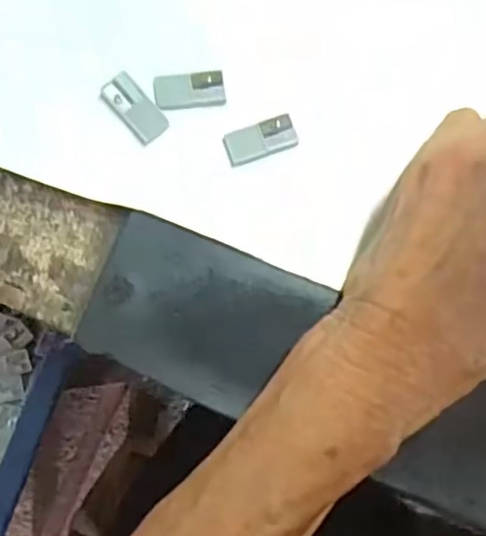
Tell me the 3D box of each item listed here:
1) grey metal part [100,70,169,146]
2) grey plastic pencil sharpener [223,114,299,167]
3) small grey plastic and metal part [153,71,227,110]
[{"bbox_3d":[-0.042,-0.062,0.257,0.014,0.004,0.029,-41,84,-7],"label":"grey metal part"},{"bbox_3d":[0.007,-0.050,0.258,0.028,0.004,0.015,-19,82,-4],"label":"grey plastic pencil sharpener"},{"bbox_3d":[-0.021,-0.071,0.260,0.028,0.004,0.014,-7,81,-2],"label":"small grey plastic and metal part"}]

